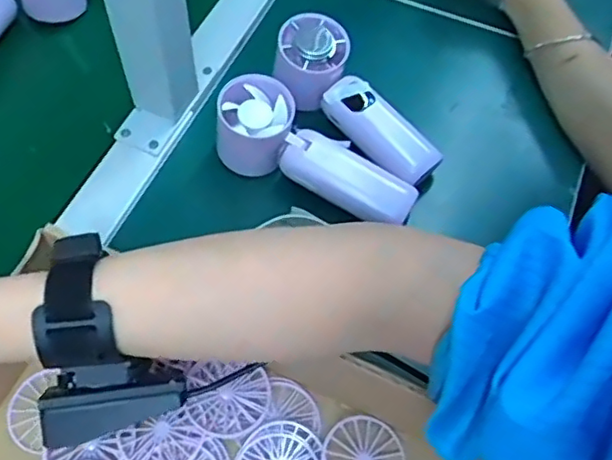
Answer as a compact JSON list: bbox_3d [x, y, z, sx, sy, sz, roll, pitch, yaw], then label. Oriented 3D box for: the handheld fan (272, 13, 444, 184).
[{"bbox_3d":[0.034,-0.094,0.465,0.055,0.045,0.153,-39,82,-22],"label":"handheld fan"}]

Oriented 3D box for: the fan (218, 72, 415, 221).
[{"bbox_3d":[0.002,-0.056,0.443,0.140,0.054,0.052,24,62,9],"label":"fan"}]

